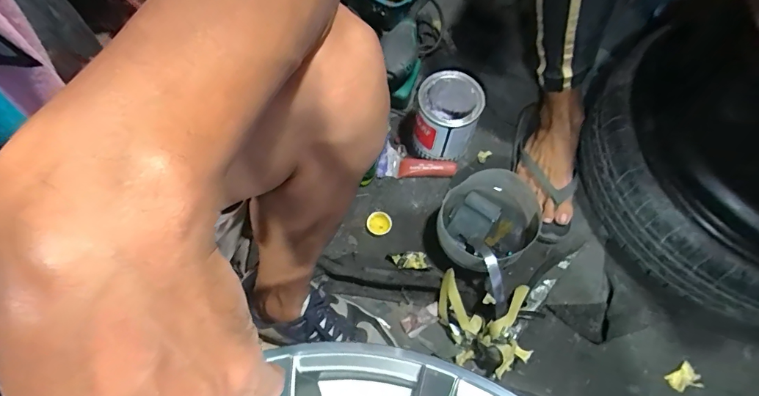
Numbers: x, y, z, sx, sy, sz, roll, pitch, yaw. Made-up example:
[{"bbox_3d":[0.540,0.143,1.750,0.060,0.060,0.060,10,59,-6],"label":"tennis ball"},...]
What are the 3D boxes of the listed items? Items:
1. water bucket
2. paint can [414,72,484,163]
[{"bbox_3d":[0.170,0.041,0.653,0.164,0.083,0.144,-32,70,-15],"label":"water bucket"},{"bbox_3d":[0.114,-0.136,0.706,0.100,0.130,0.101,1,65,-1],"label":"paint can"}]

